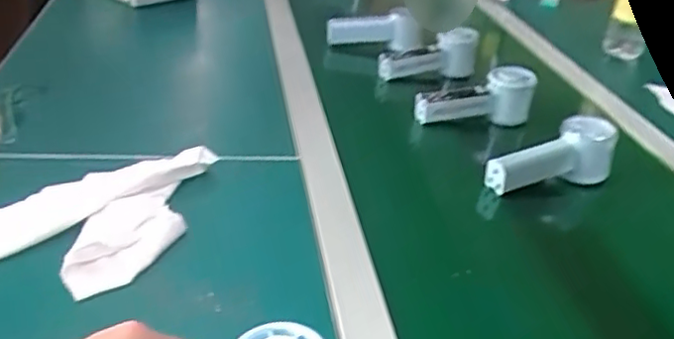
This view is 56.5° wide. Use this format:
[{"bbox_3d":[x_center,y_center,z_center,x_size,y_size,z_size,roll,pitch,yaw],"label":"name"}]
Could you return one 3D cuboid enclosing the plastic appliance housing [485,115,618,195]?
[{"bbox_3d":[0.228,-0.005,0.661,0.145,0.071,0.056,-16,36,-30],"label":"plastic appliance housing"}]

